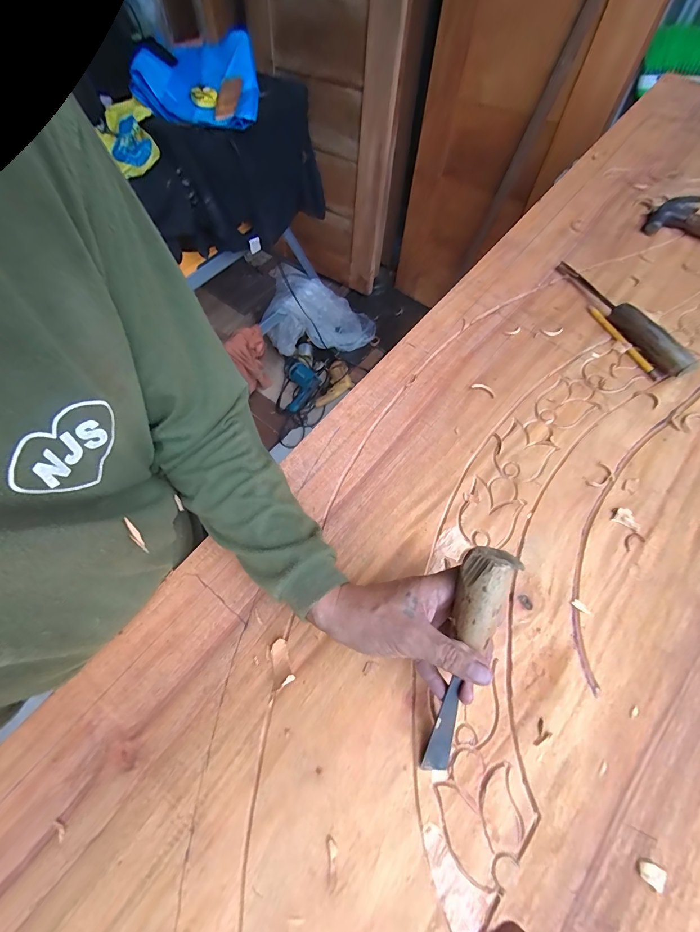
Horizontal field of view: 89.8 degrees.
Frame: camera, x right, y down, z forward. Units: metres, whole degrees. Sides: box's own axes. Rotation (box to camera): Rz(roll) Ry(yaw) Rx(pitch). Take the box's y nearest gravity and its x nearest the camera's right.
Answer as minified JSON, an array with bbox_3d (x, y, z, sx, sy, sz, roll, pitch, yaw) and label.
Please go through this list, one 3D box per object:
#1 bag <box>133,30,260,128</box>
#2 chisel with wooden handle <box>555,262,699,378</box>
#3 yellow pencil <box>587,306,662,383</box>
[{"bbox_3d":[-0.381,-1.011,0.905,0.270,0.087,0.364,-4,64,2],"label":"bag"},{"bbox_3d":[0.389,-0.221,0.510,0.030,0.032,0.244,-28,68,-10],"label":"chisel with wooden handle"},{"bbox_3d":[0.392,-0.180,0.505,0.012,0.008,0.147,-22,67,-7],"label":"yellow pencil"}]

